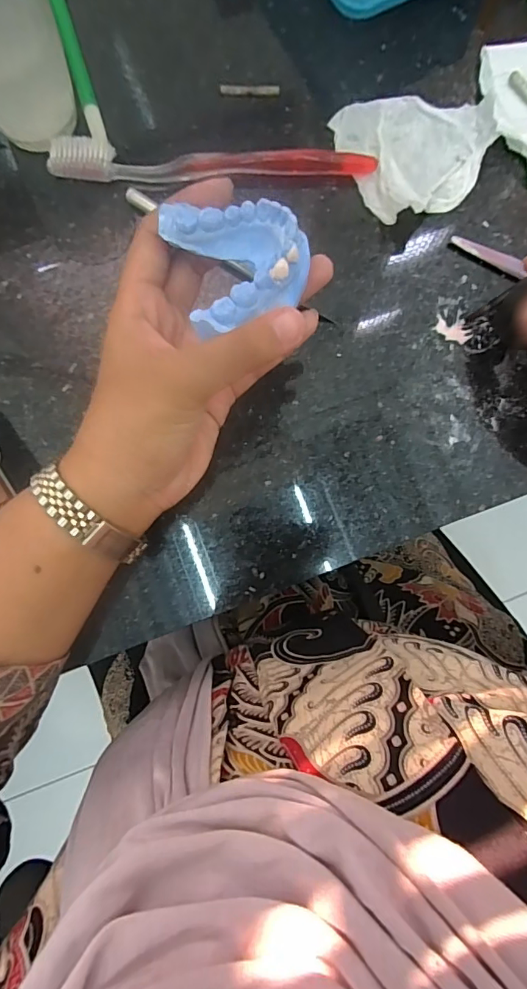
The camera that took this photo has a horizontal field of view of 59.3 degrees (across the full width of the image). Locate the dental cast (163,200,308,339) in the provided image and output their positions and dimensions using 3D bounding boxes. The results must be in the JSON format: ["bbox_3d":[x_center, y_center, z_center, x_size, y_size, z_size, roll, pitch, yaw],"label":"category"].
[{"bbox_3d":[-0.008,-0.097,0.192,0.053,0.025,0.057,0,85,-2],"label":"dental cast"}]

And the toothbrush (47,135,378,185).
[{"bbox_3d":[-0.029,-0.196,0.271,0.186,0.009,0.019,-1,85,-2],"label":"toothbrush"}]

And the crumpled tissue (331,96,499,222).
[{"bbox_3d":[0.096,-0.209,0.272,0.090,0.015,0.080,-27,87,-4],"label":"crumpled tissue"}]

